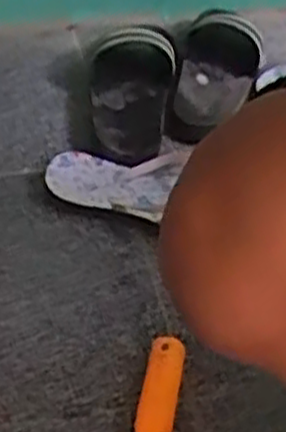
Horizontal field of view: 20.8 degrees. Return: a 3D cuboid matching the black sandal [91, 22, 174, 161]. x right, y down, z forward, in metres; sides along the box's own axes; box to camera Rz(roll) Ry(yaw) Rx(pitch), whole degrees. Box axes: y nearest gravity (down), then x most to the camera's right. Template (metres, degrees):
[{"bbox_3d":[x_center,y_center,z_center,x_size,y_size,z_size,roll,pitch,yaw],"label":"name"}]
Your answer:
[{"bbox_3d":[-0.011,-0.154,0.921,0.105,0.057,0.248,3,42,-4],"label":"black sandal"}]

